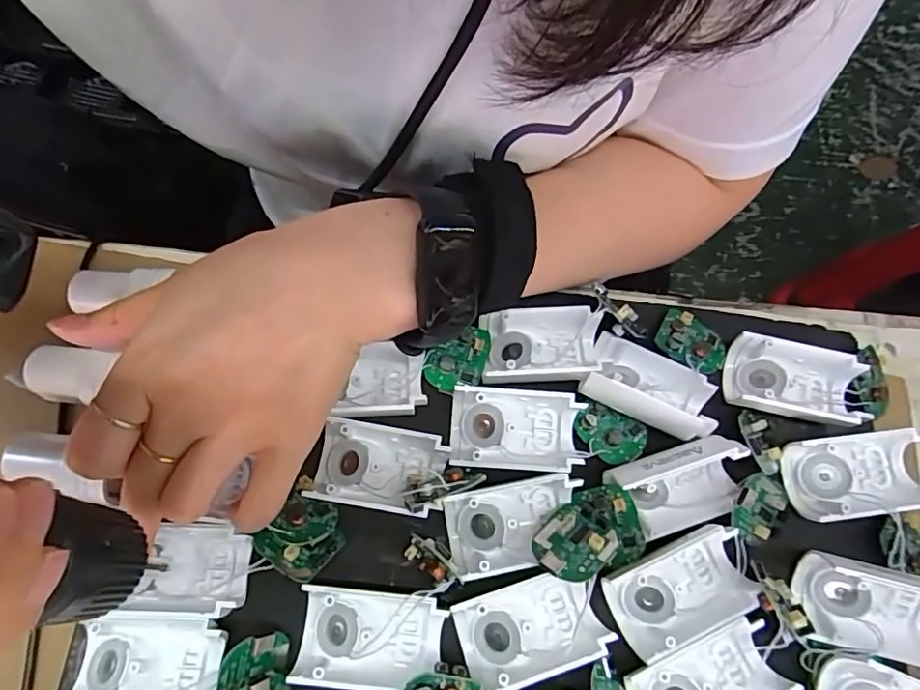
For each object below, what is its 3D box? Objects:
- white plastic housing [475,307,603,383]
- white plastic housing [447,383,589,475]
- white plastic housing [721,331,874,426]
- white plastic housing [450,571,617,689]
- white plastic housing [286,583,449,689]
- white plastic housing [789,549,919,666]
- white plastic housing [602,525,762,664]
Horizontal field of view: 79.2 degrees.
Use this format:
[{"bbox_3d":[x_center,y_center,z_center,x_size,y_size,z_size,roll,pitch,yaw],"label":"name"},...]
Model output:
[{"bbox_3d":[0.039,-0.002,0.262,0.054,0.015,0.034,1,70,-2],"label":"white plastic housing"},{"bbox_3d":[0.025,0.037,0.247,0.056,0.019,0.034,5,70,0],"label":"white plastic housing"},{"bbox_3d":[0.158,0.015,0.263,0.056,0.017,0.039,12,70,2],"label":"white plastic housing"},{"bbox_3d":[0.028,0.113,0.222,0.057,0.016,0.035,-14,71,-7],"label":"white plastic housing"},{"bbox_3d":[-0.037,0.117,0.219,0.057,0.018,0.037,6,70,0],"label":"white plastic housing"},{"bbox_3d":[0.171,0.107,0.224,0.055,0.028,0.032,14,70,3],"label":"white plastic housing"},{"bbox_3d":[0.091,0.101,0.227,0.055,0.014,0.035,-20,72,-9],"label":"white plastic housing"}]

